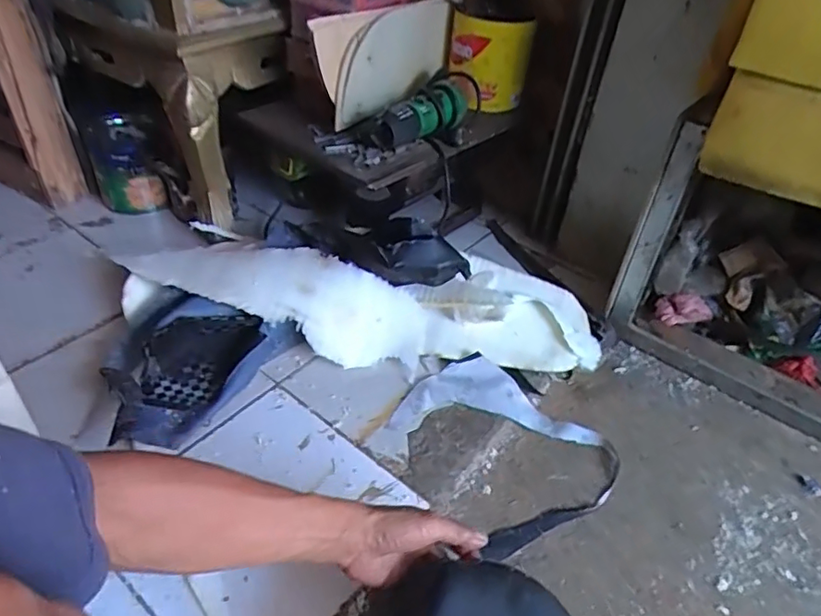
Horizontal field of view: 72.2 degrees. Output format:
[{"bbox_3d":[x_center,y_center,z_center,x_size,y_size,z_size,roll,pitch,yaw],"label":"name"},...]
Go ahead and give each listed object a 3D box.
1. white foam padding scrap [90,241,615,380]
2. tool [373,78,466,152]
[{"bbox_3d":[-0.074,-0.013,0.932,0.778,0.103,0.222,1,40,-4],"label":"white foam padding scrap"},{"bbox_3d":[0.022,-0.324,0.958,0.059,0.066,0.224,25,44,23],"label":"tool"}]

